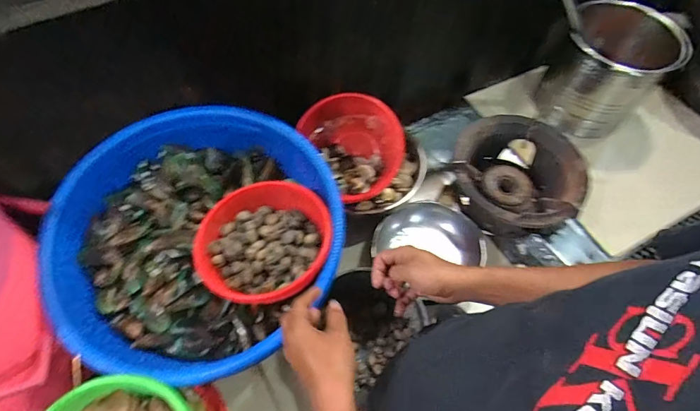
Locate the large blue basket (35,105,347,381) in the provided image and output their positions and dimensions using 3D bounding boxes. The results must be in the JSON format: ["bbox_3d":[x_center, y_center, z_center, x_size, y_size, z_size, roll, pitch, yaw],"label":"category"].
[{"bbox_3d":[-0.269,0.053,0.720,0.443,0.147,0.456,1,59,-2],"label":"large blue basket"}]

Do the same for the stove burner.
[{"bbox_3d":[0.407,-0.068,0.992,0.306,0.157,0.285,1,59,-2],"label":"stove burner"}]

